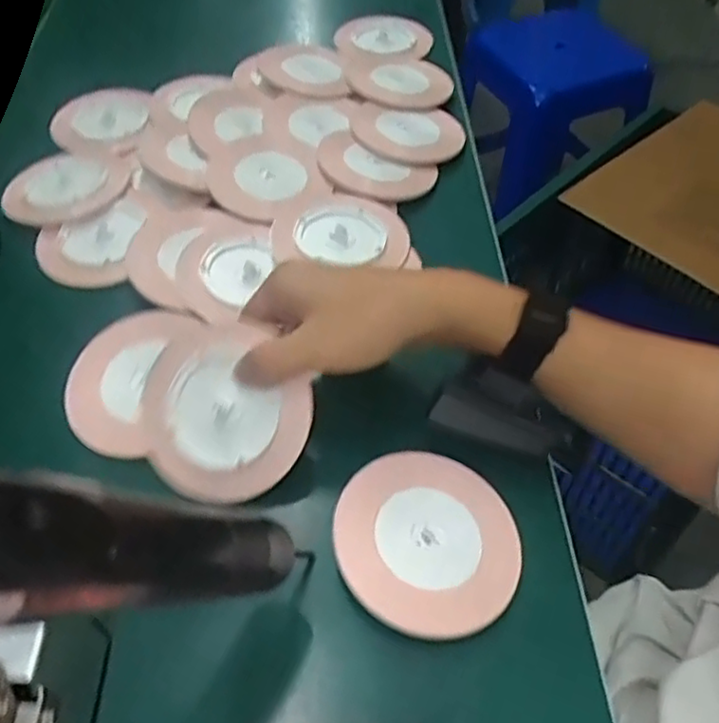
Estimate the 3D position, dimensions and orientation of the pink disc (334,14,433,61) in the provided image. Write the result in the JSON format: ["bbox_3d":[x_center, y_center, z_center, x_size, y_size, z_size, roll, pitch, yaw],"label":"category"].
[{"bbox_3d":[0.025,-0.344,0.739,0.099,0.012,0.090,0,52,0],"label":"pink disc"}]

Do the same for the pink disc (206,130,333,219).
[{"bbox_3d":[-0.078,-0.156,0.569,0.092,0.011,0.101,-1,54,2],"label":"pink disc"}]

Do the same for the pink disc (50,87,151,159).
[{"bbox_3d":[-0.237,-0.217,0.630,0.086,0.011,0.101,1,54,3],"label":"pink disc"}]

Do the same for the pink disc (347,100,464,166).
[{"bbox_3d":[0.043,-0.206,0.619,0.099,0.012,0.082,3,54,4],"label":"pink disc"}]

